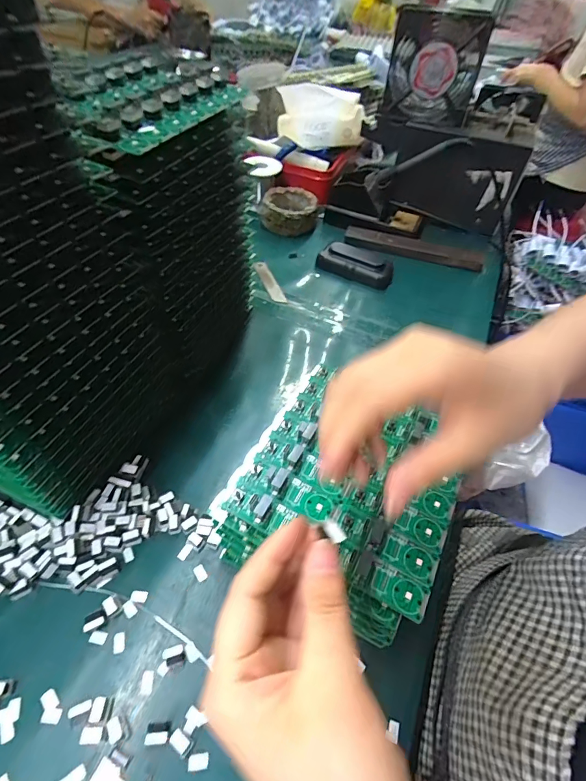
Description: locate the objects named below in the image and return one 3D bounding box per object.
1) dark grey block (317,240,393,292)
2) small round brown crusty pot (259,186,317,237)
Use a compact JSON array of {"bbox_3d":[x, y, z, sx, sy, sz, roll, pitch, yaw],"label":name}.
[{"bbox_3d":[0.089,-0.183,0.574,0.113,0.033,0.043,14,51,7],"label":"dark grey block"},{"bbox_3d":[-0.006,-0.288,0.641,0.085,0.048,0.083,2,51,-2],"label":"small round brown crusty pot"}]

